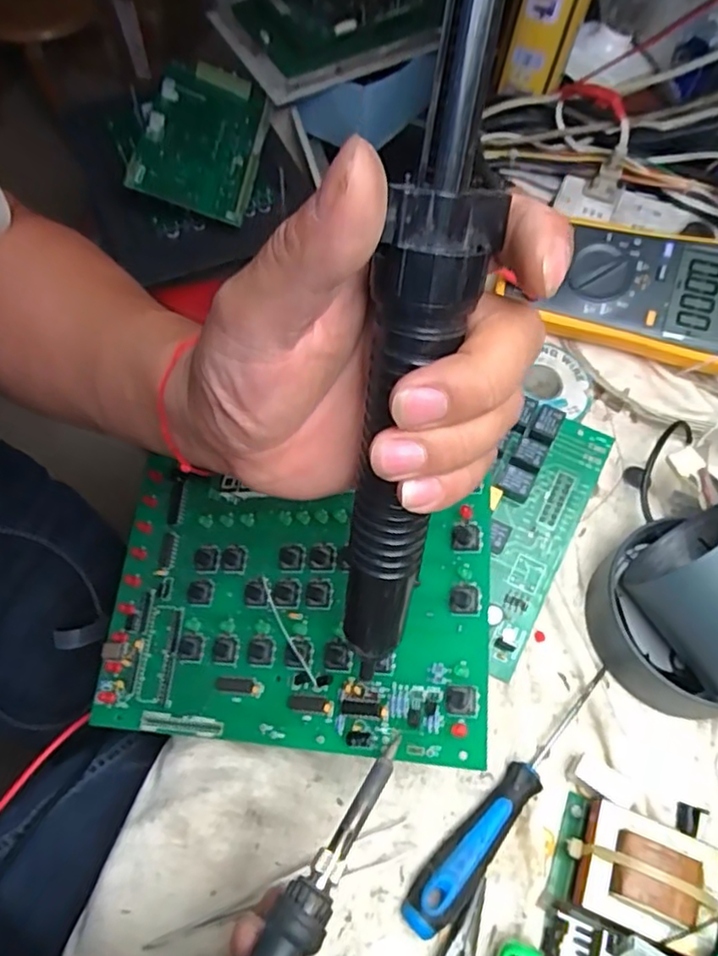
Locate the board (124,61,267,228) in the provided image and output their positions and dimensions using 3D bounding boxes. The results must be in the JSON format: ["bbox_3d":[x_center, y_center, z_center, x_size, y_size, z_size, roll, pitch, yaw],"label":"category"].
[{"bbox_3d":[-0.166,-0.364,0.678,0.115,0.016,0.199,13,70,-13],"label":"board"}]

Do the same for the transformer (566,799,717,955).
[{"bbox_3d":[0.134,0.187,0.302,0.062,0.036,0.049,22,64,7],"label":"transformer"}]

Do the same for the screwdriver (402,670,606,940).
[{"bbox_3d":[0.079,0.159,0.325,0.023,0.019,0.157,41,68,16],"label":"screwdriver"}]

